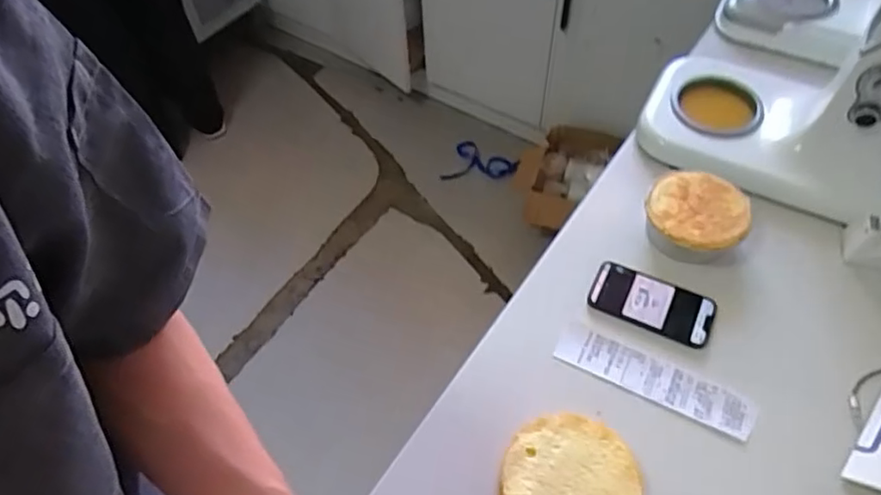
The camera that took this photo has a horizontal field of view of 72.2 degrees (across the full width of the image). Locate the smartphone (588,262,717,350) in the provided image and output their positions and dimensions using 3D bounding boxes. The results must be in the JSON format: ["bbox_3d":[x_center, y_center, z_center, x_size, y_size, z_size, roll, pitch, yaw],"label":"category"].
[{"bbox_3d":[0.265,0.069,0.760,0.147,0.012,0.075,21,66,18],"label":"smartphone"}]

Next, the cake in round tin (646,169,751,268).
[{"bbox_3d":[0.341,-0.044,0.804,0.131,0.062,0.117,17,57,14],"label":"cake in round tin"}]

